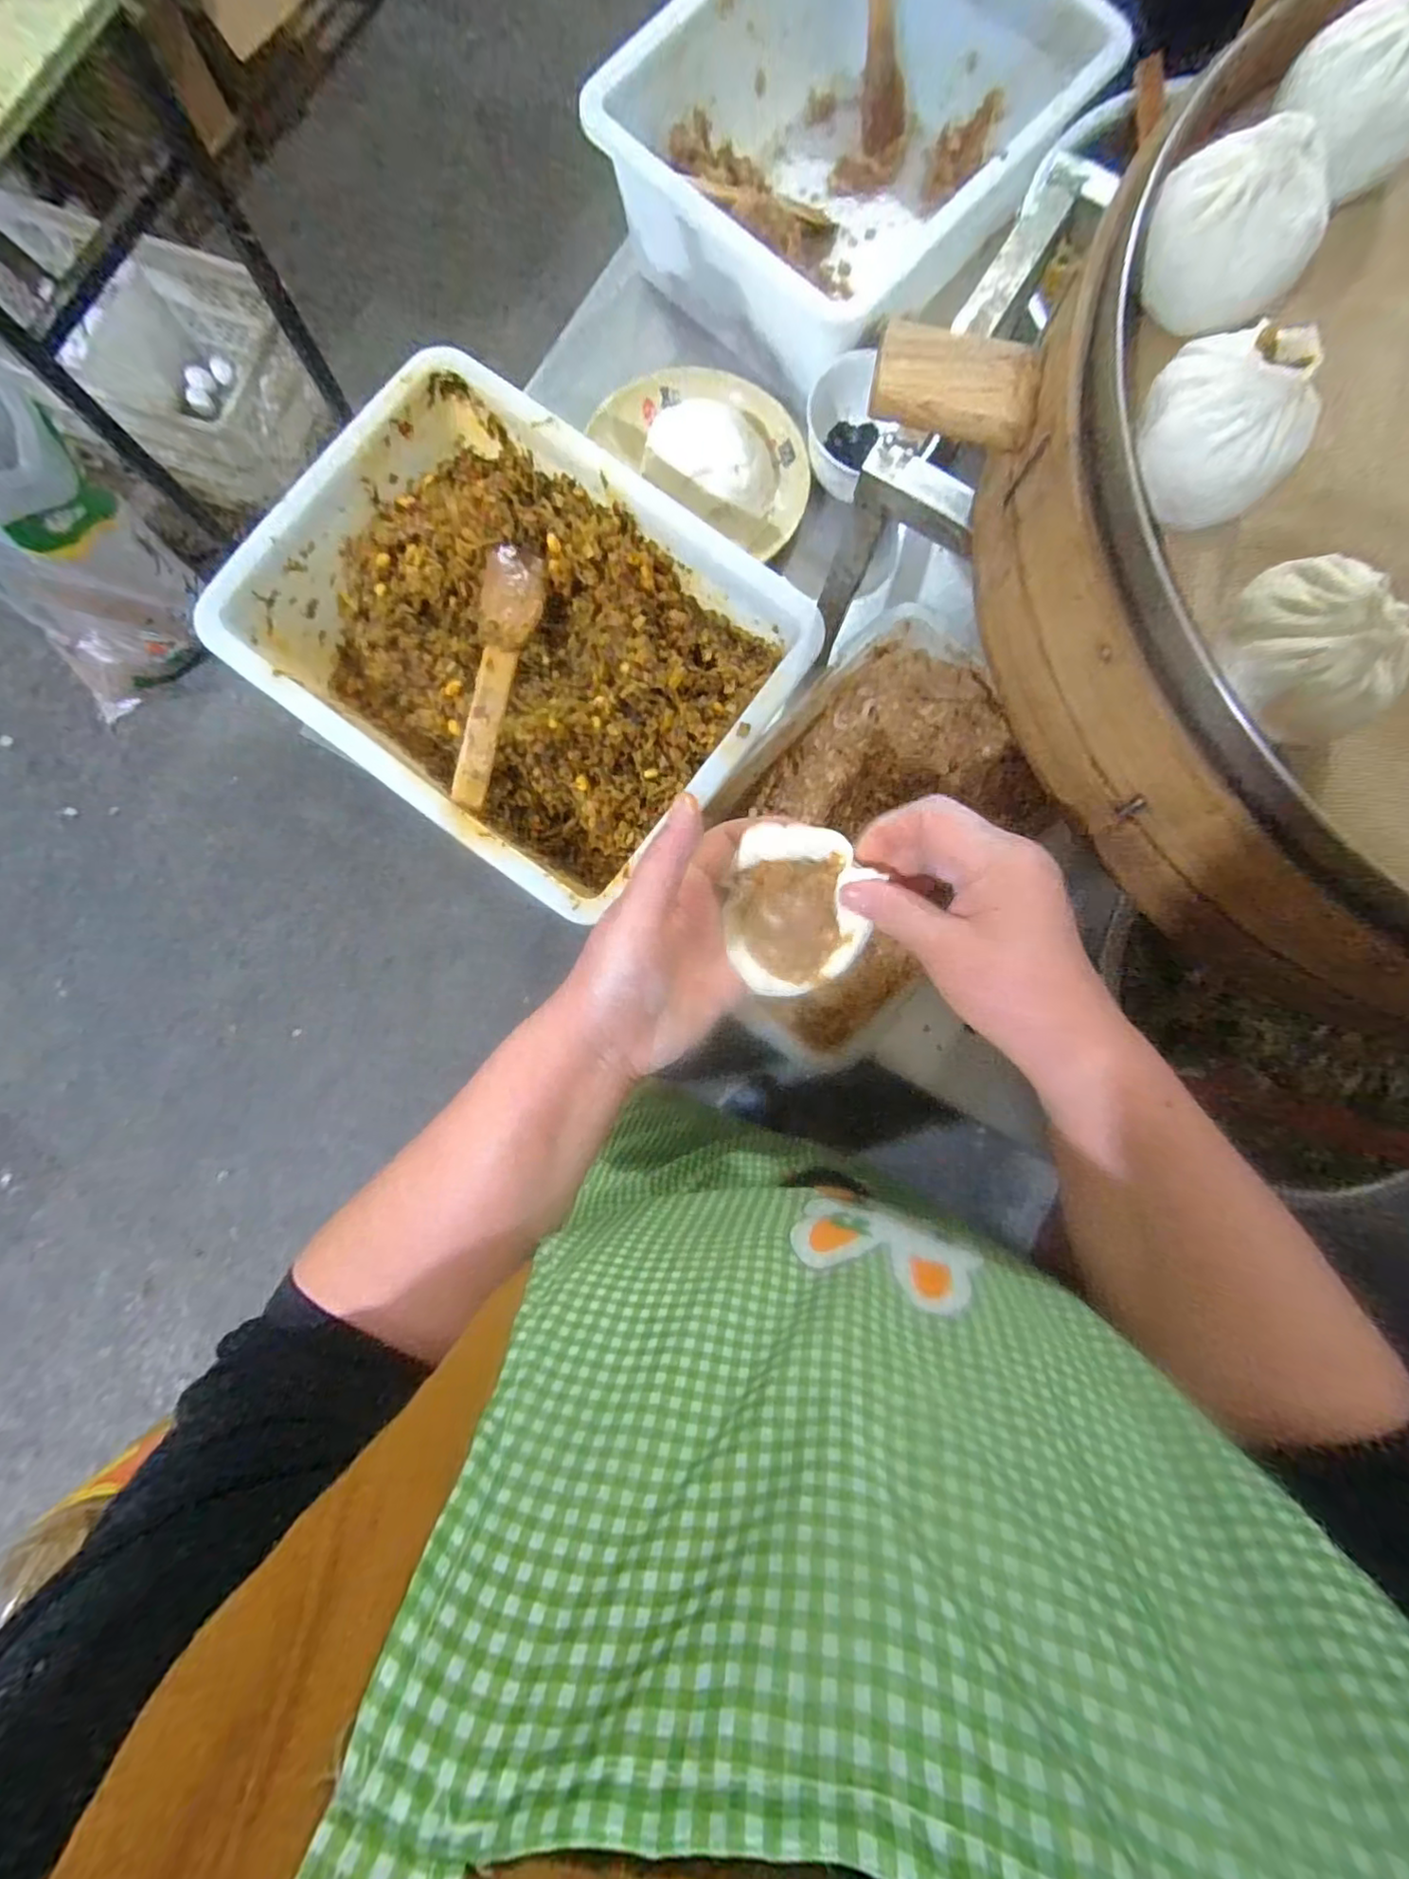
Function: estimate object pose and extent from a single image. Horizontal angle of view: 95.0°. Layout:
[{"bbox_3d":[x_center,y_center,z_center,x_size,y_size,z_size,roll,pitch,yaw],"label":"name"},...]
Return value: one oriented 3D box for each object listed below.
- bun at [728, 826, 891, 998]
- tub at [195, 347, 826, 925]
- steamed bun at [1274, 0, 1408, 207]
[{"bbox_3d":[0.049,-0.015,0.347,0.073,0.038,0.093,9,109,12],"label":"bun"},{"bbox_3d":[-0.130,-0.214,0.483,0.363,0.098,0.285,36,85,2],"label":"tub"},{"bbox_3d":[0.286,-0.364,0.276,0.062,0.038,0.066,-42,87,-3],"label":"steamed bun"}]

